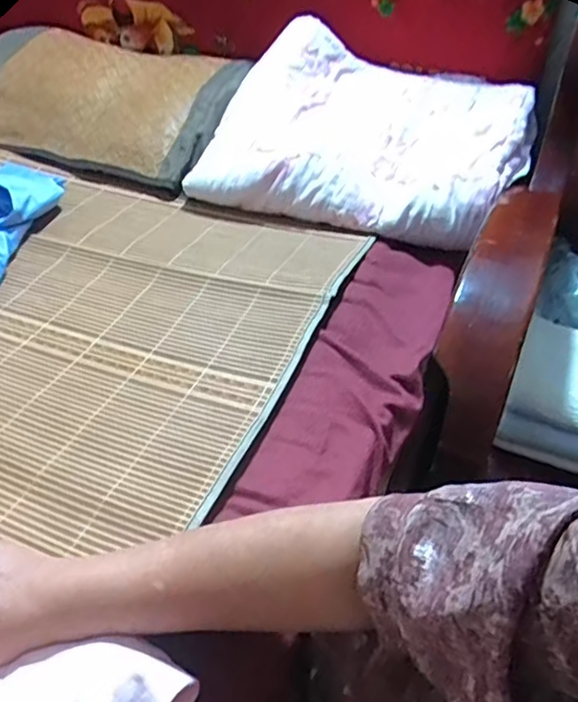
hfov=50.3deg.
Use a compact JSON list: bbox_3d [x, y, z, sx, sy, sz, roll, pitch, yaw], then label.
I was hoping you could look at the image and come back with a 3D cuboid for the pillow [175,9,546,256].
[{"bbox_3d":[0.131,-0.339,0.928,0.437,0.123,0.408,21,52,14],"label":"pillow"}]

